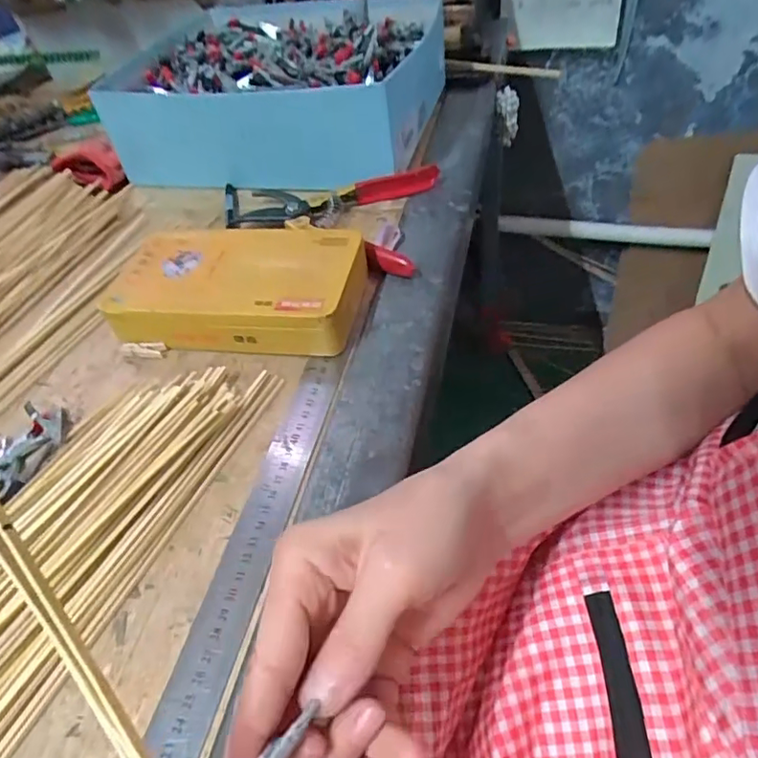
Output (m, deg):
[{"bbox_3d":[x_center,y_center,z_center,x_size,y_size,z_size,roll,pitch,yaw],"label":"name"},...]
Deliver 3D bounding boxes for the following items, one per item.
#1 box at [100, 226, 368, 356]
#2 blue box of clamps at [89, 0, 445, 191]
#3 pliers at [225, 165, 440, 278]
[{"bbox_3d":[-0.106,-0.073,0.430,0.188,0.033,0.110,2,48,11],"label":"box"},{"bbox_3d":[-0.092,-0.333,0.619,0.316,0.092,0.276,1,47,9],"label":"blue box of clamps"},{"bbox_3d":[-0.060,-0.150,0.502,0.209,0.022,0.142,3,48,11],"label":"pliers"}]

